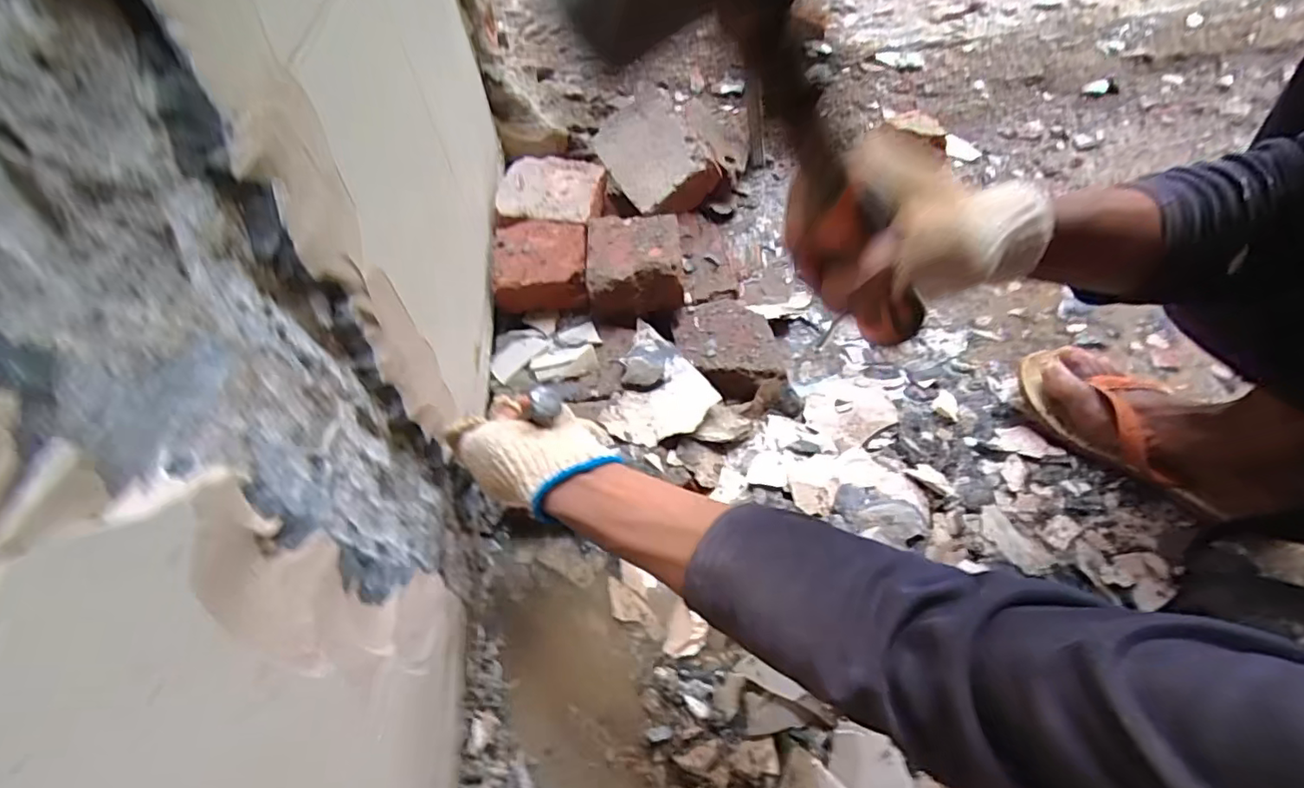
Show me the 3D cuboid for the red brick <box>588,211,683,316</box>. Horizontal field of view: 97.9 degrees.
[{"bbox_3d":[-0.019,-0.148,0.651,0.103,0.068,0.111,-4,53,2],"label":"red brick"}]

